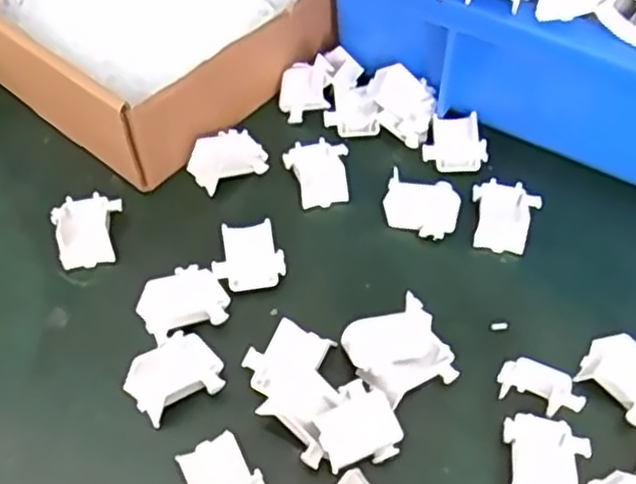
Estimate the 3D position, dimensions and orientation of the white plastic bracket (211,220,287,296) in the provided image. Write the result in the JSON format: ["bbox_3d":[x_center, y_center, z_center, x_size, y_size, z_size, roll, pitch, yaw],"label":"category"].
[{"bbox_3d":[-0.029,0.007,0.304,0.029,0.014,0.027,-7,55,-5],"label":"white plastic bracket"}]

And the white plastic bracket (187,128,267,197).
[{"bbox_3d":[-0.042,-0.039,0.338,0.034,0.012,0.025,-24,59,-16],"label":"white plastic bracket"}]

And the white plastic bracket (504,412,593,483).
[{"bbox_3d":[0.080,0.079,0.257,0.029,0.007,0.033,11,56,7],"label":"white plastic bracket"}]

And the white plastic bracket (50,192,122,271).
[{"bbox_3d":[-0.100,-0.006,0.314,0.028,0.016,0.032,-9,56,-7],"label":"white plastic bracket"}]

